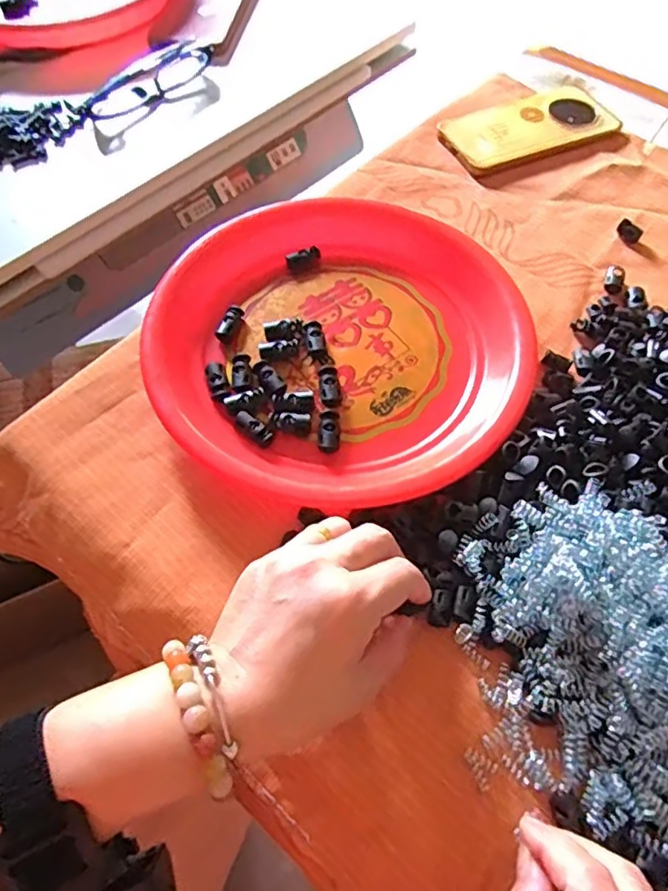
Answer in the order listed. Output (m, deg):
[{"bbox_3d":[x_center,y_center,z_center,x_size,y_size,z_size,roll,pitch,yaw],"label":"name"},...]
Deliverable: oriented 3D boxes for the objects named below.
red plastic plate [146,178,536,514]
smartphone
[{"bbox_3d":[0.003,-0.080,0.410,0.241,0.018,0.258,0,61,0],"label":"red plastic plate"},{"bbox_3d":[0.180,-0.295,0.545,0.160,0.008,0.080,-26,64,-13],"label":"smartphone"}]

